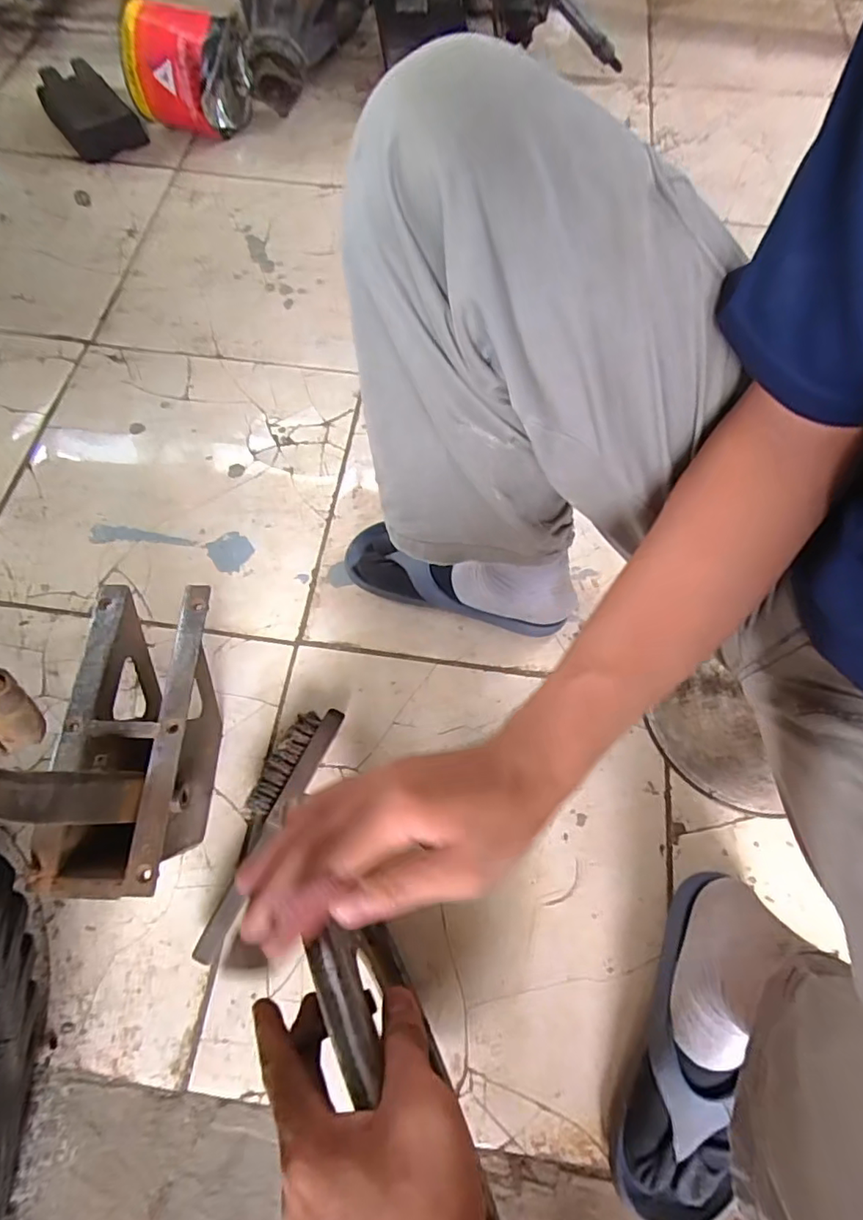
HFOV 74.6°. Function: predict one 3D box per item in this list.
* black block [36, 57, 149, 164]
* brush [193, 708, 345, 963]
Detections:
[{"bbox_3d":[-0.584,-0.850,0.950,0.116,0.058,0.227,-35,73,-16],"label":"black block"},{"bbox_3d":[-0.160,0.202,0.542,0.045,0.036,0.239,23,68,7],"label":"brush"}]

